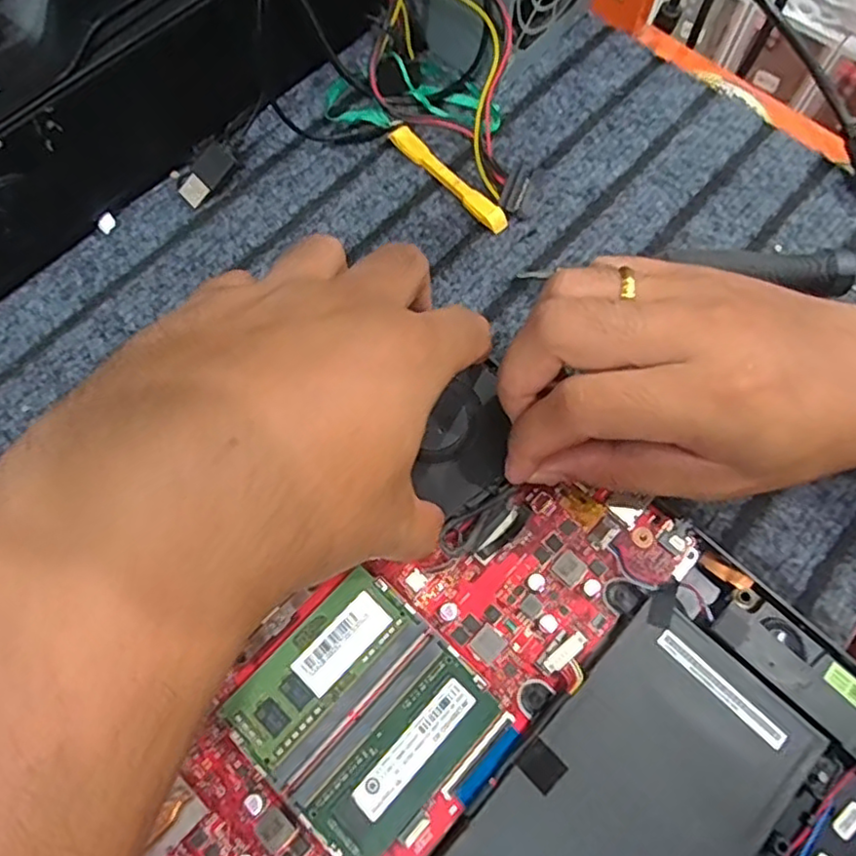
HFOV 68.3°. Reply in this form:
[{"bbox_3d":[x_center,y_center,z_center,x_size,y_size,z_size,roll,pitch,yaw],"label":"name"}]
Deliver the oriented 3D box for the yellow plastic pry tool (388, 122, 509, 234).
[{"bbox_3d":[0.010,-0.125,0.314,0.010,0.013,0.076,-42,75,-14],"label":"yellow plastic pry tool"}]

